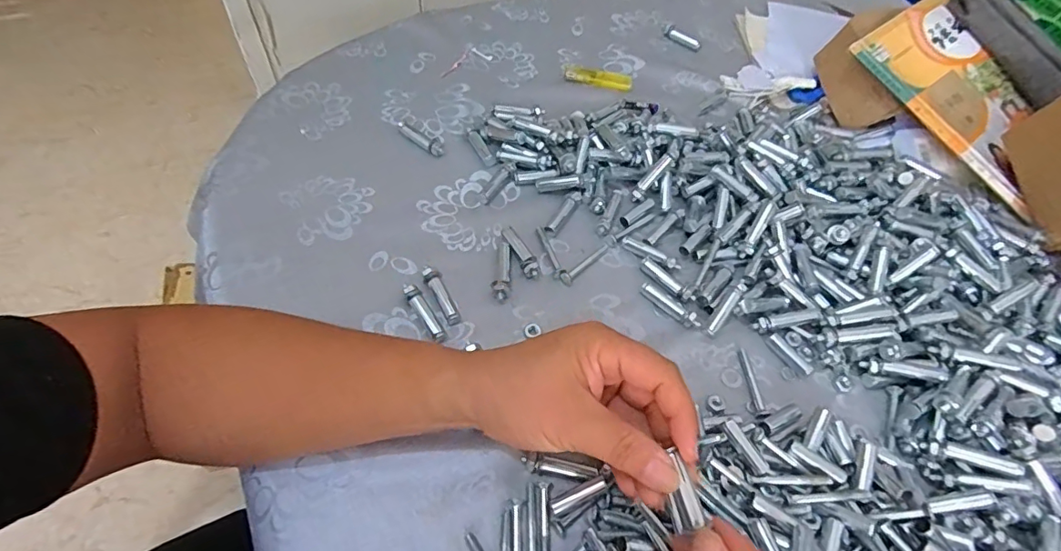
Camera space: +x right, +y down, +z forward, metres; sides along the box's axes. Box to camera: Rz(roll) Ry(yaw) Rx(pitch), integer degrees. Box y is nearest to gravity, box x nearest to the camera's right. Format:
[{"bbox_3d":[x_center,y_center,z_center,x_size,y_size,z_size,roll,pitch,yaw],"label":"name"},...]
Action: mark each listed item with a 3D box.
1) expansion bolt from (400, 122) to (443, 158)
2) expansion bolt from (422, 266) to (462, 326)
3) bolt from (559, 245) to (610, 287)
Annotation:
[{"bbox_3d":[-0.108,-0.136,0.506,0.056,0.009,0.015,33,60,17],"label":"expansion bolt"},{"bbox_3d":[-0.073,0.013,0.412,0.014,0.013,0.059,-25,62,-19],"label":"expansion bolt"},{"bbox_3d":[0.049,-0.011,0.444,0.010,0.008,0.059,41,63,20],"label":"bolt"}]

